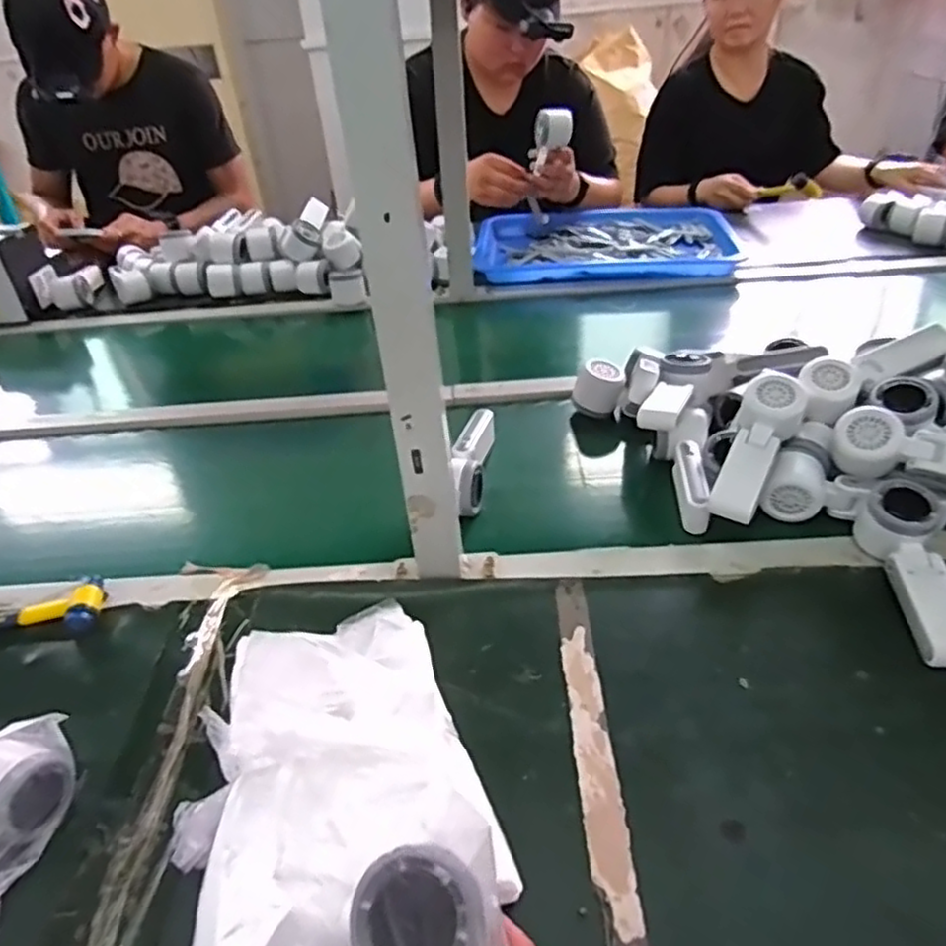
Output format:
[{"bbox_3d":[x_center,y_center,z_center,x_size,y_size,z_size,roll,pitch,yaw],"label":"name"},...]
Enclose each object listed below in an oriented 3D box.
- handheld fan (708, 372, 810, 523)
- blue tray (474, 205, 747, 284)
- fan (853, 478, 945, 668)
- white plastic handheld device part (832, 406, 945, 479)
[{"bbox_3d":[0.273,-0.021,0.683,0.061,0.051,0.169,18,65,28],"label":"handheld fan"},{"bbox_3d":[0.248,-0.428,1.332,0.477,0.065,0.331,1,38,9],"label":"blue tray"},{"bbox_3d":[0.377,0.084,0.589,0.054,0.052,0.174,-2,50,6],"label":"fan"},{"bbox_3d":[0.424,-0.014,0.643,0.168,0.055,0.049,12,40,21],"label":"white plastic handheld device part"}]

